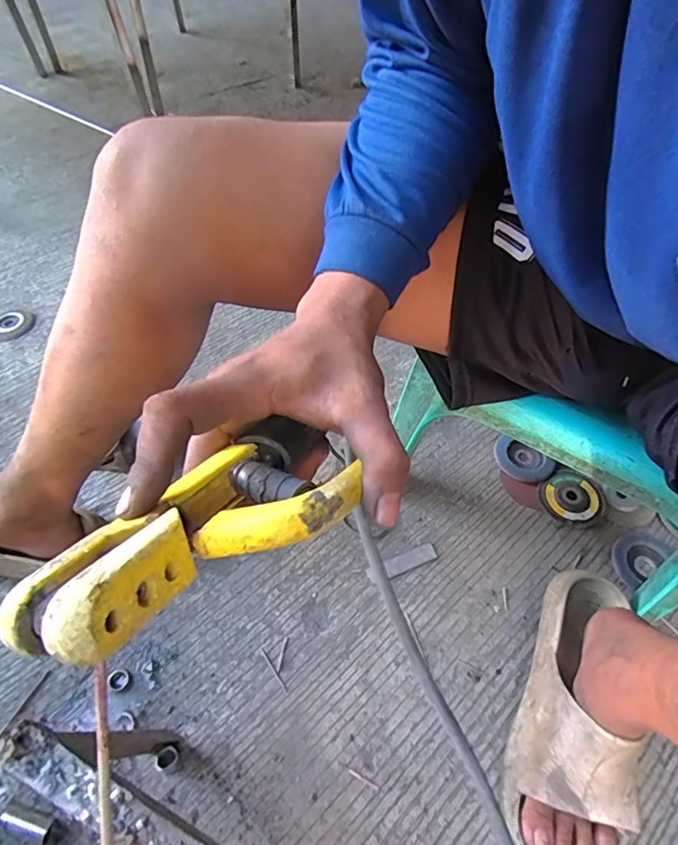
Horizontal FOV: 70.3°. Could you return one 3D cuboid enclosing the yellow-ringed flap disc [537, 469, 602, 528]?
[{"bbox_3d":[0.340,0.111,0.709,0.078,0.021,0.085,1,55,-1],"label":"yellow-ringed flap disc"}]

